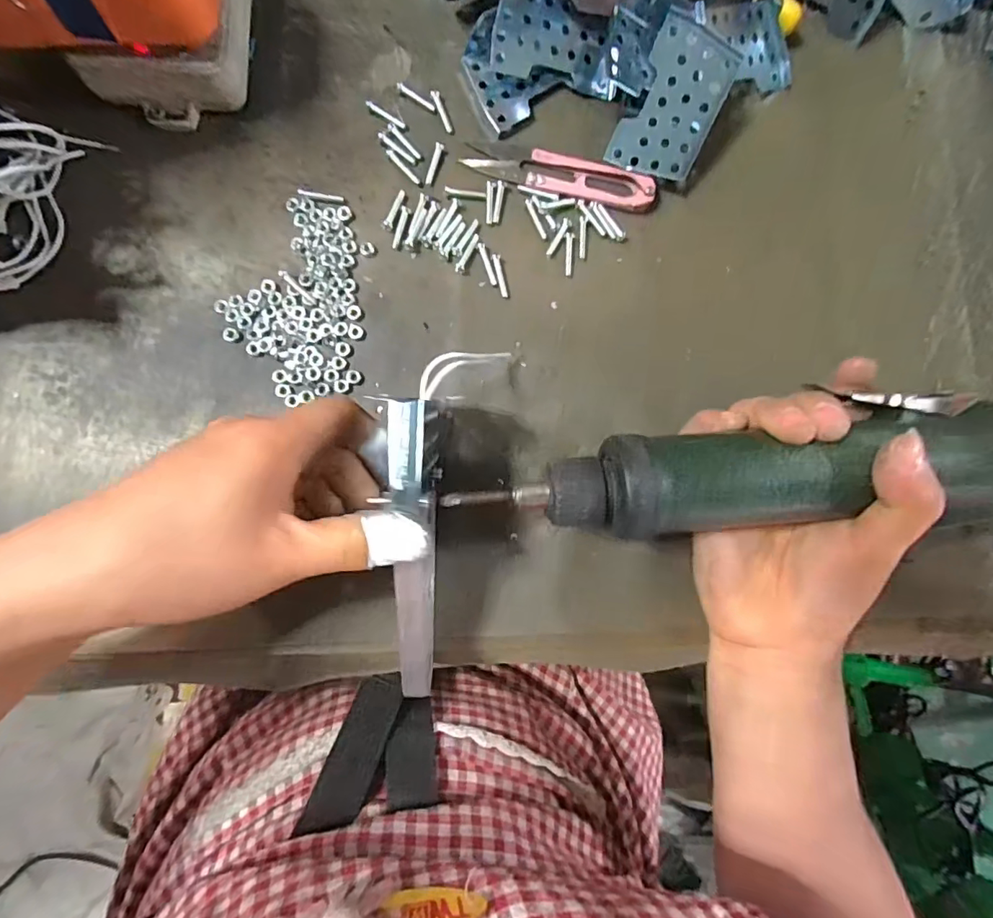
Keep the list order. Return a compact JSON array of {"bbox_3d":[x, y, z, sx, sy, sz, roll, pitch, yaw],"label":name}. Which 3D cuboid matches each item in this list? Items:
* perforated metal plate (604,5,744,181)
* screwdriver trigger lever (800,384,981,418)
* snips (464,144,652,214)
[{"bbox_3d":[0.094,-0.187,0.268,0.044,0.004,0.072,24,105,2],"label":"perforated metal plate"},{"bbox_3d":[0.163,-0.025,0.215,0.066,0.011,0.010,5,85,4],"label":"screwdriver trigger lever"},{"bbox_3d":[0.035,-0.154,0.276,0.101,0.007,0.024,12,85,-5],"label":"snips"}]

